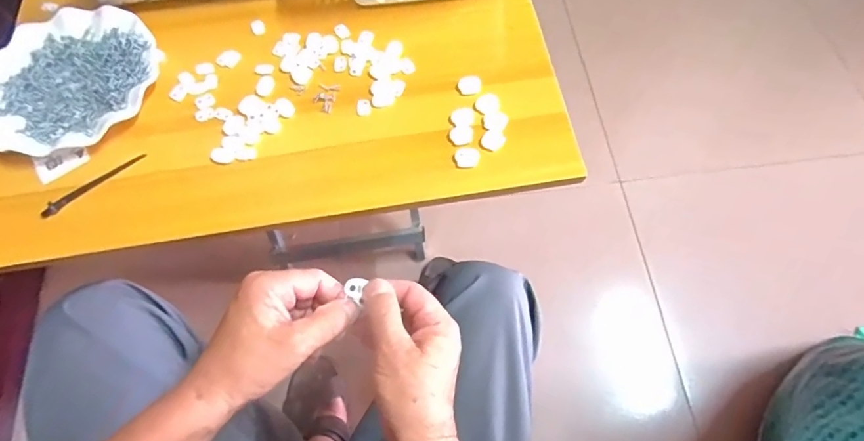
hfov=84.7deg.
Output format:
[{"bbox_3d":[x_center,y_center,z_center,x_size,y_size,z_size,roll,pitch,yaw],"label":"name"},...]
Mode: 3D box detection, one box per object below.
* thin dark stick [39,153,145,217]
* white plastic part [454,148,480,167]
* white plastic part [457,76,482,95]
[{"bbox_3d":[-0.334,-0.037,0.468,0.105,0.010,0.010,-35,70,-13],"label":"thin dark stick"},{"bbox_3d":[0.034,-0.062,0.462,0.024,0.004,0.020,2,67,3],"label":"white plastic part"},{"bbox_3d":[0.039,-0.142,0.497,0.024,0.005,0.021,-3,67,0],"label":"white plastic part"}]

